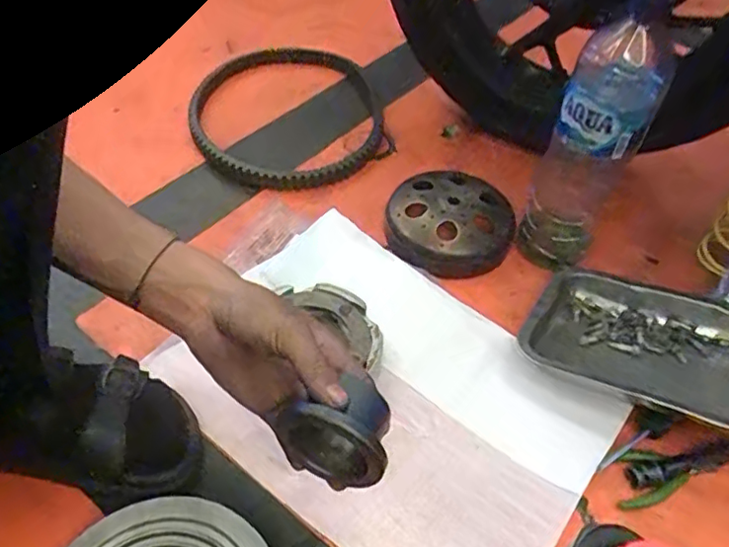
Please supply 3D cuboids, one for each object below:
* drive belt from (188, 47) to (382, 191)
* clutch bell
[{"bbox_3d":[-0.117,-0.252,0.933,0.313,0.045,0.380,8,47,0],"label":"drive belt"},{"bbox_3d":[0.105,-0.068,0.721,0.148,0.036,0.149,18,49,12],"label":"clutch bell"}]

